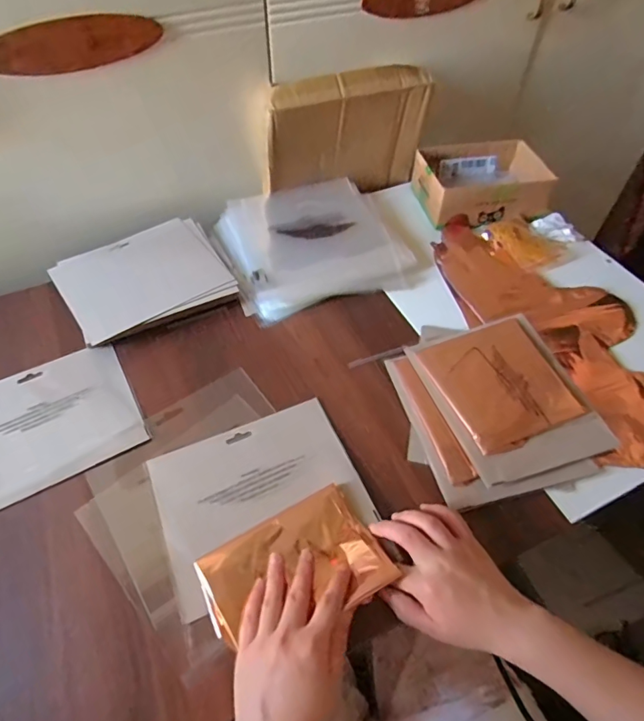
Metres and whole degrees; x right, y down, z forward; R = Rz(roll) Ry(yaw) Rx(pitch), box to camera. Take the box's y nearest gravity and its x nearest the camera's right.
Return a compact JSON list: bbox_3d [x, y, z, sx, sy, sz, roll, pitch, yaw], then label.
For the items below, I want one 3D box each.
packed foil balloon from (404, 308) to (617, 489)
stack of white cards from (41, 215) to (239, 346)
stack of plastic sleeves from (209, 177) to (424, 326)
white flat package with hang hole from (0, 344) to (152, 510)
[{"bbox_3d":[0.208,0.034,0.525,0.162,0.016,0.188,-15,55,-12],"label":"packed foil balloon"},{"bbox_3d":[-0.233,-0.107,0.620,0.197,0.029,0.169,-27,57,-19],"label":"stack of white cards"},{"bbox_3d":[-0.017,-0.171,0.674,0.245,0.037,0.225,-19,55,-13],"label":"stack of plastic sleeves"},{"bbox_3d":[-0.308,0.067,0.513,0.192,0.005,0.163,-26,56,-18],"label":"white flat package with hang hole"}]

